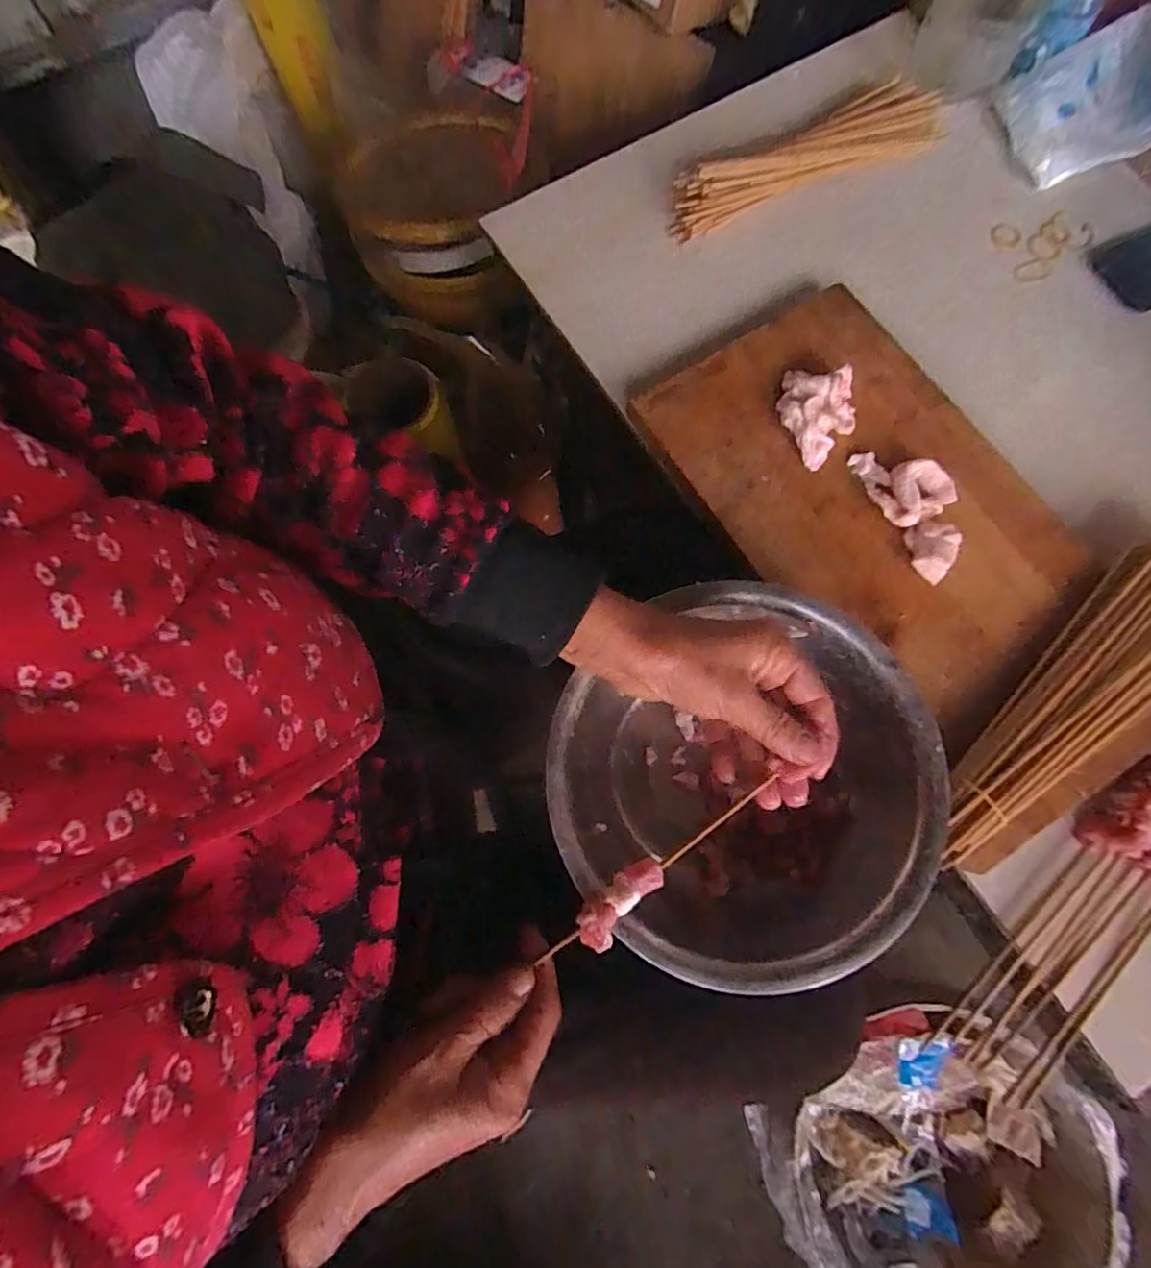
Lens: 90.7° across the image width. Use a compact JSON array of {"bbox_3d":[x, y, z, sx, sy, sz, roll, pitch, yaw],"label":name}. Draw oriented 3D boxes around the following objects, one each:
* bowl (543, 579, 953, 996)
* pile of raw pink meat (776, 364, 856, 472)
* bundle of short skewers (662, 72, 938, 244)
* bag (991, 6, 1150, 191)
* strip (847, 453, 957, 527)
[{"bbox_3d":[0.102,0.095,0.367,0.219,0.090,0.211,0,75,1],"label":"bowl"},{"bbox_3d":[0.179,-0.161,0.418,0.055,0.023,0.071,10,75,4],"label":"pile of raw pink meat"},{"bbox_3d":[0.203,-0.411,0.492,0.259,0.029,0.059,-28,76,-6],"label":"bundle of short skewers"},{"bbox_3d":[0.448,-0.457,0.488,0.125,0.059,0.101,-16,75,-3],"label":"bag"},{"bbox_3d":[0.237,-0.111,0.408,0.051,0.012,0.063,-25,76,-6],"label":"strip"}]

